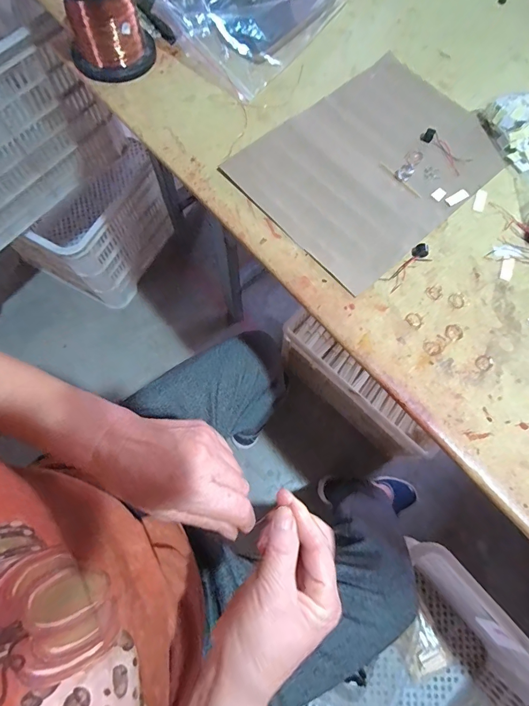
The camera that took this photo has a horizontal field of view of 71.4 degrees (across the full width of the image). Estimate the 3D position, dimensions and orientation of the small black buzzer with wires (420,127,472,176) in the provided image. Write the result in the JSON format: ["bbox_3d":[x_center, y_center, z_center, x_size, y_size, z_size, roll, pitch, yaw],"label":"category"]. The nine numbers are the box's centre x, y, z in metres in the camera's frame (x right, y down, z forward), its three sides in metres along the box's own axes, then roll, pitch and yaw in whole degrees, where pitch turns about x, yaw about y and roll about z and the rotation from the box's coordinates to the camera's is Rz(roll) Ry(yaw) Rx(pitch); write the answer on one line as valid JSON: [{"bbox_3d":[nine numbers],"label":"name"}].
[{"bbox_3d":[0.204,-0.231,0.415,0.024,0.008,0.062,-40,77,-13],"label":"small black buzzer with wires"}]

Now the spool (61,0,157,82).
[{"bbox_3d":[-0.181,-0.380,0.413,0.097,0.090,0.090,-18,73,-7],"label":"spool"}]

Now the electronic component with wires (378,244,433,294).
[{"bbox_3d":[0.142,-0.085,0.364,0.061,0.011,0.020,-38,76,-12],"label":"electronic component with wires"}]

